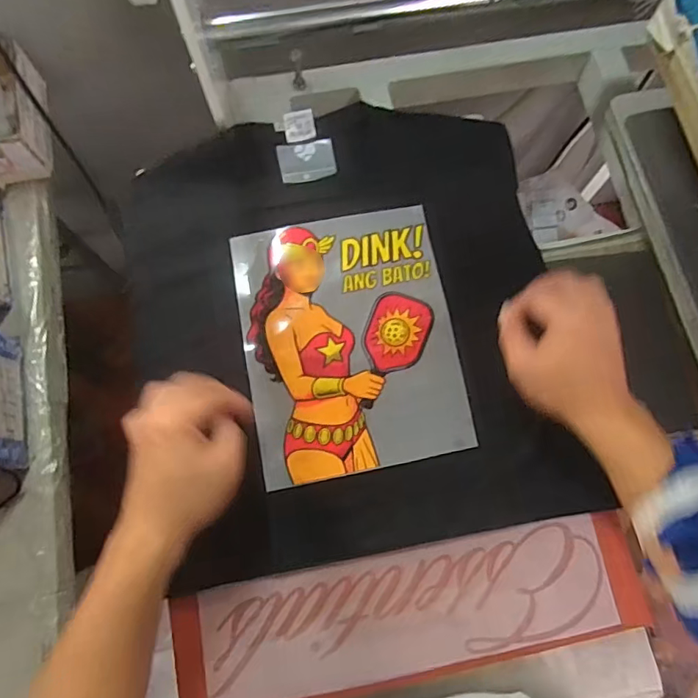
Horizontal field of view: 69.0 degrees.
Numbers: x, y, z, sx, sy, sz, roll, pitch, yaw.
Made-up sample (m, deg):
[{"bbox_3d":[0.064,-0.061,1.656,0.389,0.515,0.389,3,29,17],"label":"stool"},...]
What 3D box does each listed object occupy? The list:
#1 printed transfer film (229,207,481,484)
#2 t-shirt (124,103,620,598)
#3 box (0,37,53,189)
[{"bbox_3d":[0.000,-0.011,0.485,0.195,0.009,0.246,-10,75,-3],"label":"printed transfer film"},{"bbox_3d":[-0.002,-0.036,0.503,0.391,0.048,0.447,-11,78,-3],"label":"t-shirt"},{"bbox_3d":[-0.439,-0.309,0.651,0.068,0.078,0.176,-11,74,-4],"label":"box"}]

